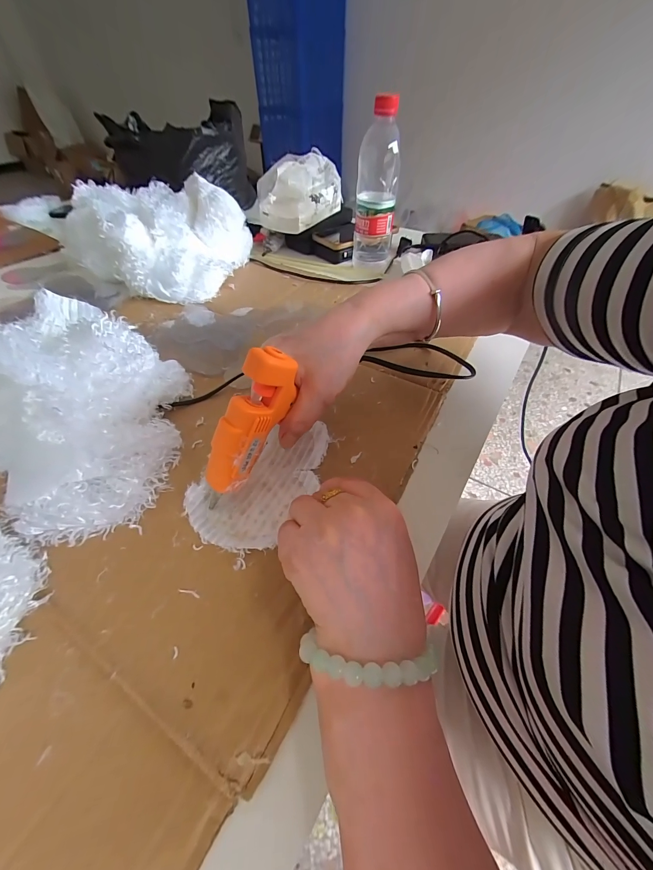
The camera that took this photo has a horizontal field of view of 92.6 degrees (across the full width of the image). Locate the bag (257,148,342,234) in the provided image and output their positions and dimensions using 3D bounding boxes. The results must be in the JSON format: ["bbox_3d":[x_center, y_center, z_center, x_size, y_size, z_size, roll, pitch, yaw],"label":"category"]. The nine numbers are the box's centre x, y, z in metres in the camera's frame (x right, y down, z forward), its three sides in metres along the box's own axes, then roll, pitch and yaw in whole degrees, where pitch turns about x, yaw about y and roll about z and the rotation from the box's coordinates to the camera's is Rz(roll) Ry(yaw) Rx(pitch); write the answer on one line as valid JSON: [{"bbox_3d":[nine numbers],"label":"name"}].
[{"bbox_3d":[-0.052,-0.437,0.560,0.107,0.088,0.138,29,55,23],"label":"bag"}]

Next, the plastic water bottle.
[{"bbox_3d":[0.078,-0.376,0.487,0.062,0.204,0.058,7,49,5],"label":"plastic water bottle"}]

